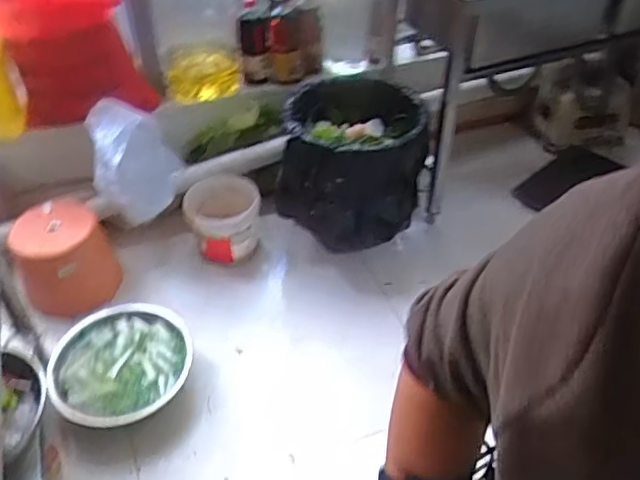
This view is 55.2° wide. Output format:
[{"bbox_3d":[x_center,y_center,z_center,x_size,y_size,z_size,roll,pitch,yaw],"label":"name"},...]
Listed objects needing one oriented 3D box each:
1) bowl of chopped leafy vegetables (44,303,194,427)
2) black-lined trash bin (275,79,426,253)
[{"bbox_3d":[-0.519,0.316,1.606,0.367,0.103,0.359,0,43,0],"label":"bowl of chopped leafy vegetables"},{"bbox_3d":[0.097,-0.234,1.856,0.429,0.350,0.420,6,43,7],"label":"black-lined trash bin"}]

